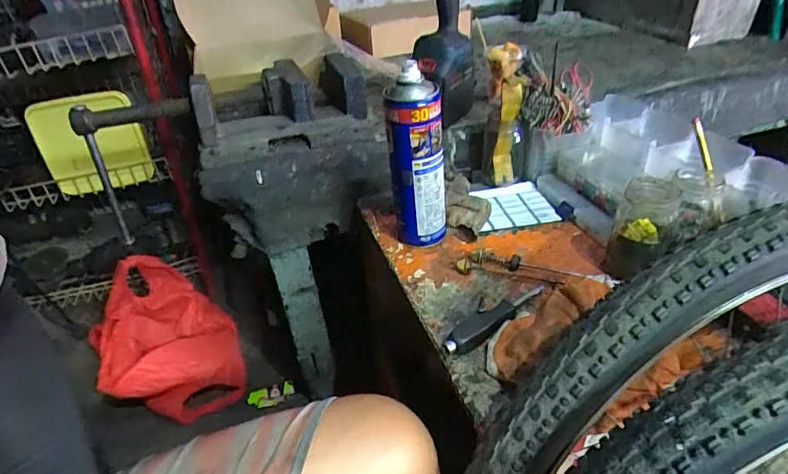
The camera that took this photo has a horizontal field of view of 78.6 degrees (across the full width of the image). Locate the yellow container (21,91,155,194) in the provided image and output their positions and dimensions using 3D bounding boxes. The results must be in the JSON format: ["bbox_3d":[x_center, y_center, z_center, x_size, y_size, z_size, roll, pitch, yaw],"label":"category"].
[{"bbox_3d":[-0.626,-0.193,1.003,0.199,0.187,0.058,-9,36,-8],"label":"yellow container"}]

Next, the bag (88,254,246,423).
[{"bbox_3d":[-0.496,0.213,1.036,0.273,0.197,0.362,-24,41,-27],"label":"bag"}]

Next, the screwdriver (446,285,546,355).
[{"bbox_3d":[0.106,0.084,0.504,0.136,0.026,0.029,-24,40,-26],"label":"screwdriver"}]

